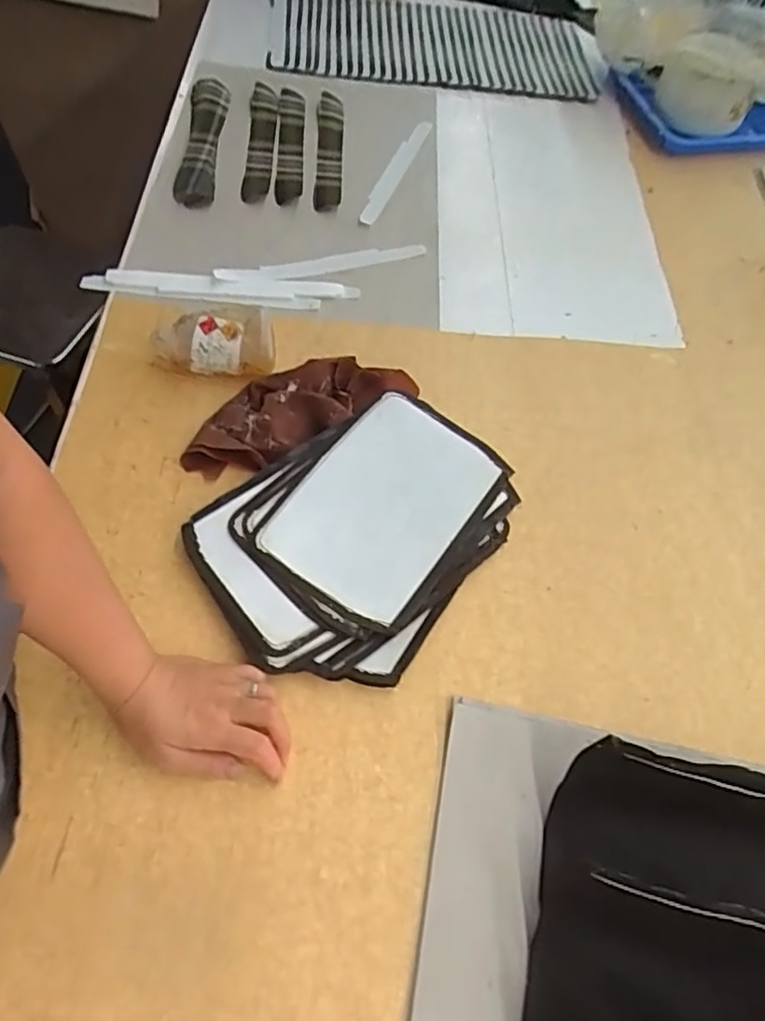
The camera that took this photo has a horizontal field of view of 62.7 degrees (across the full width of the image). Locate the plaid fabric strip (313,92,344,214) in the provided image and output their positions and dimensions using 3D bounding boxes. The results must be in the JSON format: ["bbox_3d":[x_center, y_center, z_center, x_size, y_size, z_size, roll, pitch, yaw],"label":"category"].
[{"bbox_3d":[-0.075,-0.503,0.886,0.039,0.034,0.251,1,59,-4],"label":"plaid fabric strip"}]

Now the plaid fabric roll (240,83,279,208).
[{"bbox_3d":[-0.167,-0.508,0.861,0.040,0.021,0.243,0,59,-4],"label":"plaid fabric roll"}]

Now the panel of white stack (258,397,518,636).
[{"bbox_3d":[0.006,-0.009,0.573,0.150,0.012,0.217,32,62,14],"label":"panel of white stack"}]

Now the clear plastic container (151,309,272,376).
[{"bbox_3d":[-0.168,-0.169,0.635,0.118,0.054,0.050,5,59,-2],"label":"clear plastic container"}]

